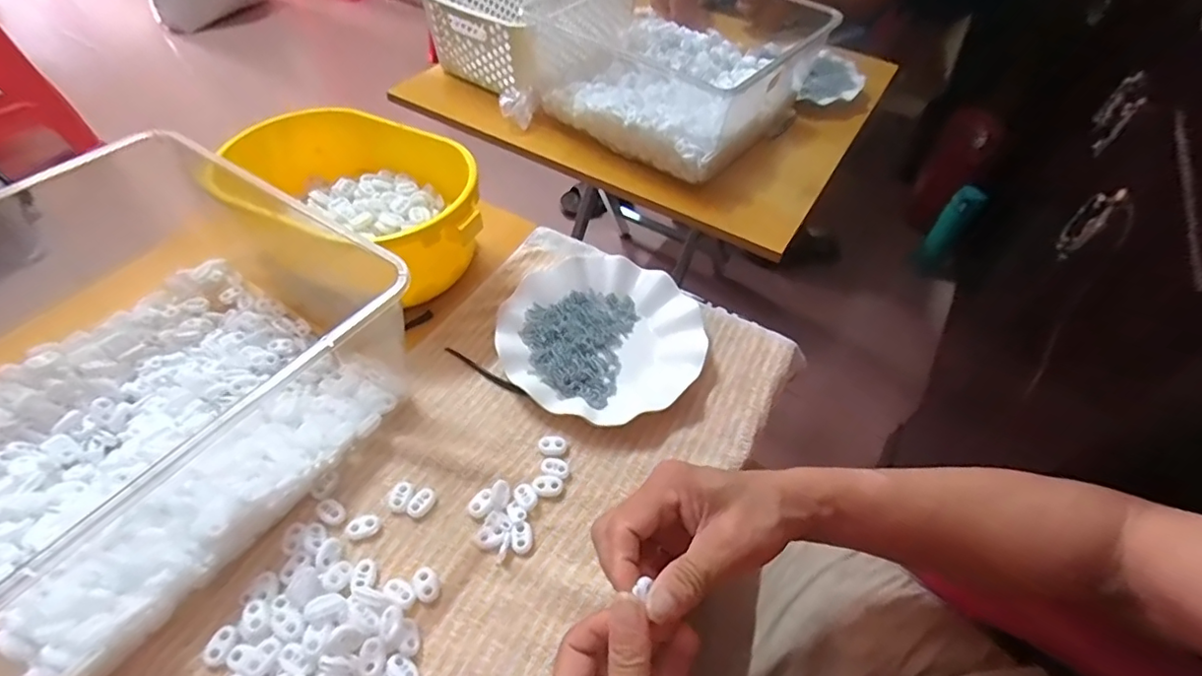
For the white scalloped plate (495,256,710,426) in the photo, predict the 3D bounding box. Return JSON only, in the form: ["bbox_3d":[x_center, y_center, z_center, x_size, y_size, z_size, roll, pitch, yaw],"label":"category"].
[{"bbox_3d":[0.003,-0.005,0.504,0.172,0.018,0.184,2,50,-3],"label":"white scalloped plate"}]

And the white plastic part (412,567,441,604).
[{"bbox_3d":[-0.117,0.165,0.372,0.015,0.004,0.023,-29,58,-26],"label":"white plastic part"}]

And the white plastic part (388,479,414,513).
[{"bbox_3d":[-0.148,0.117,0.411,0.016,0.004,0.023,13,50,6],"label":"white plastic part"}]

